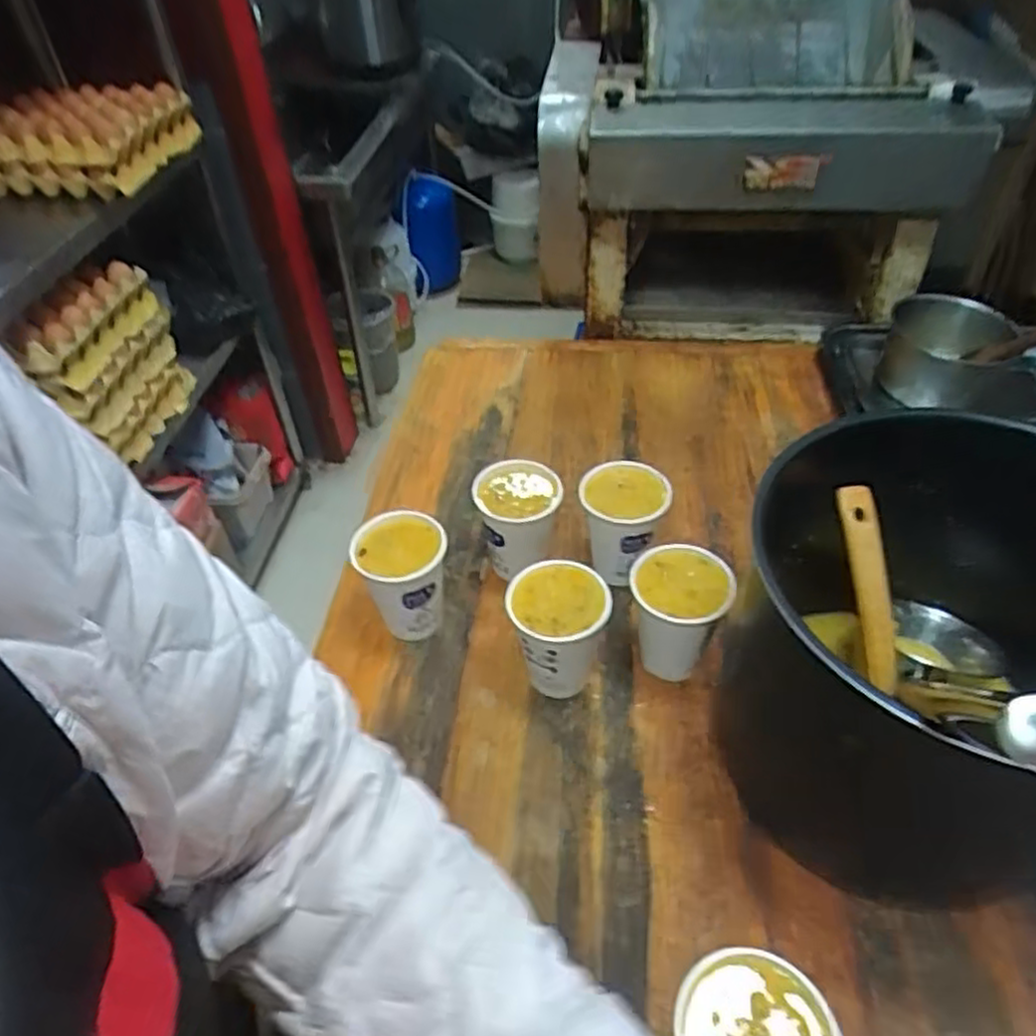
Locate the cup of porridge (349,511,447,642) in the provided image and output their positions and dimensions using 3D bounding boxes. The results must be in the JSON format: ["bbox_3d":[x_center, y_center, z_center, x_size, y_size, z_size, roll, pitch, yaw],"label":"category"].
[{"bbox_3d":[-0.108,0.068,0.741,0.089,0.121,0.085,-15,46,-11],"label":"cup of porridge"}]

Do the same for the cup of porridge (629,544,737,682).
[{"bbox_3d":[0.149,0.094,0.688,0.088,0.114,0.091,1,45,5],"label":"cup of porridge"}]

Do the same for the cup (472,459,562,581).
[{"bbox_3d":[0.003,0.012,0.781,0.086,0.134,0.090,-2,45,2],"label":"cup"}]

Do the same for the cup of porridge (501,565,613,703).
[{"bbox_3d":[0.041,0.108,0.684,0.087,0.118,0.084,-2,45,2],"label":"cup of porridge"}]

